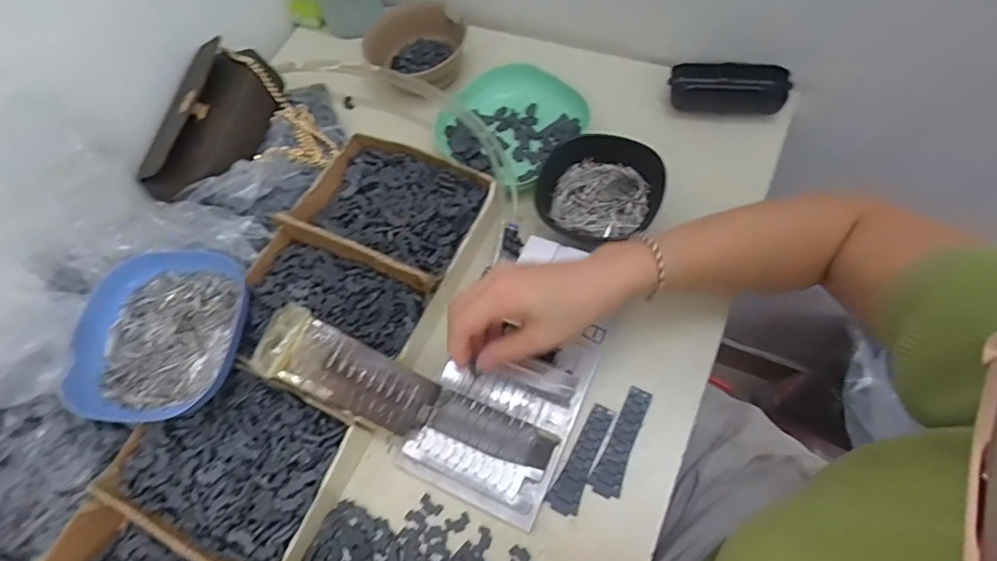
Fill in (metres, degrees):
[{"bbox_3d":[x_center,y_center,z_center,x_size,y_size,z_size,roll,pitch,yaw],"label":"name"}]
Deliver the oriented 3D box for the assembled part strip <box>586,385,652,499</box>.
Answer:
[{"bbox_3d":[0.095,0.123,0.408,0.023,0.004,0.085,20,69,18],"label":"assembled part strip"}]

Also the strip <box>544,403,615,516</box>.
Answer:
[{"bbox_3d":[0.067,0.138,0.412,0.023,0.006,0.084,26,71,20],"label":"strip"}]

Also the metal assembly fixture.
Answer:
[{"bbox_3d":[0.001,0.101,0.419,0.111,0.028,0.142,22,71,11],"label":"metal assembly fixture"}]

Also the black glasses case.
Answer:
[{"bbox_3d":[0.225,-0.194,0.525,0.106,0.038,0.050,12,70,5],"label":"black glasses case"}]

